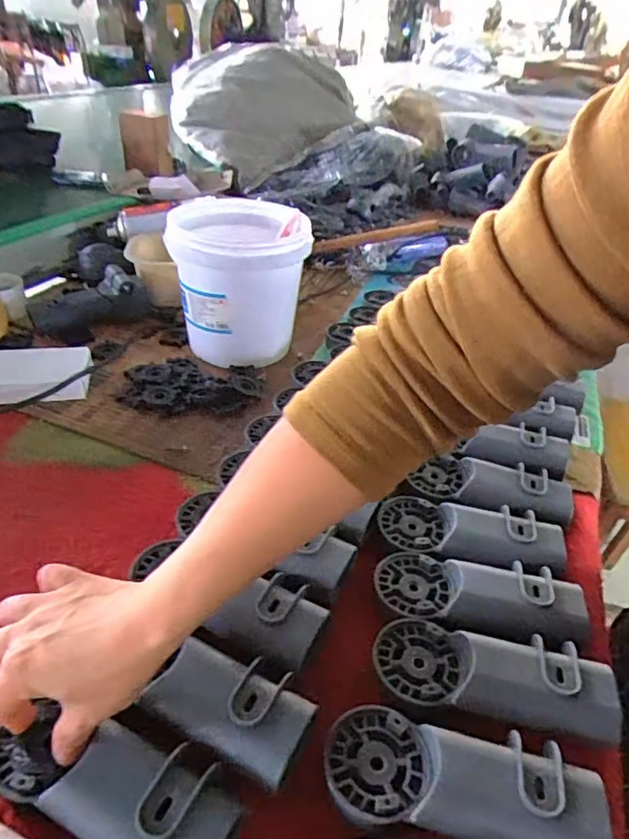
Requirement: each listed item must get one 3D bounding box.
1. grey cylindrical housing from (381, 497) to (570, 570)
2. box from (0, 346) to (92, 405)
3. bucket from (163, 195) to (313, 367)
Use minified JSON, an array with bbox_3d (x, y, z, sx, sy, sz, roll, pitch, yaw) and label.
[{"bbox_3d":[0.140,0.102,0.499,0.159,0.041,0.061,11,37,7],"label":"grey cylindrical housing"},{"bbox_3d":[-0.337,-0.051,0.645,0.141,0.037,0.069,-9,39,-19],"label":"box"},{"bbox_3d":[-0.102,-0.181,0.738,0.172,0.168,0.169,0,37,-8],"label":"bucket"}]

